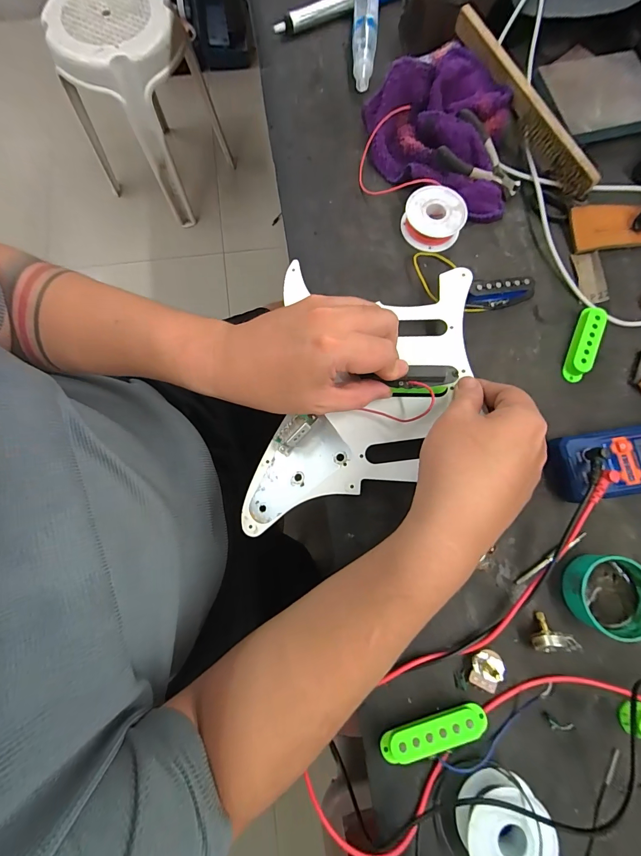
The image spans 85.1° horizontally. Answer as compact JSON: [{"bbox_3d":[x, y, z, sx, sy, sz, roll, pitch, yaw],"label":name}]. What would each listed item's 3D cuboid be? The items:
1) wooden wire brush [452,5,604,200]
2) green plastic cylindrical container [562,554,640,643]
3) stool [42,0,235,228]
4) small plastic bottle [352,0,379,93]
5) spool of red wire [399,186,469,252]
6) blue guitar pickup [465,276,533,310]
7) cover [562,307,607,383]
[{"bbox_3d":[0.216,-0.346,0.368,0.024,0.030,0.230,-28,79,-6],"label":"wooden wire brush"},{"bbox_3d":[0.233,0.134,0.285,0.062,0.028,0.060,0,77,0],"label":"green plastic cylindrical container"},{"bbox_3d":[-0.530,-0.961,1.055,0.316,0.424,0.305,32,79,7],"label":"stool"},{"bbox_3d":[0.052,-0.465,0.418,0.030,0.026,0.140,4,77,1],"label":"small plastic bottle"},{"bbox_3d":[0.118,-0.218,0.365,0.060,0.022,0.060,0,77,0],"label":"spool of red wire"},{"bbox_3d":[0.179,-0.133,0.346,0.069,0.023,0.019,-9,77,-2],"label":"blue guitar pickup"},{"bbox_3d":[0.256,-0.083,0.339,0.021,0.014,0.077,24,78,5],"label":"cover"}]

